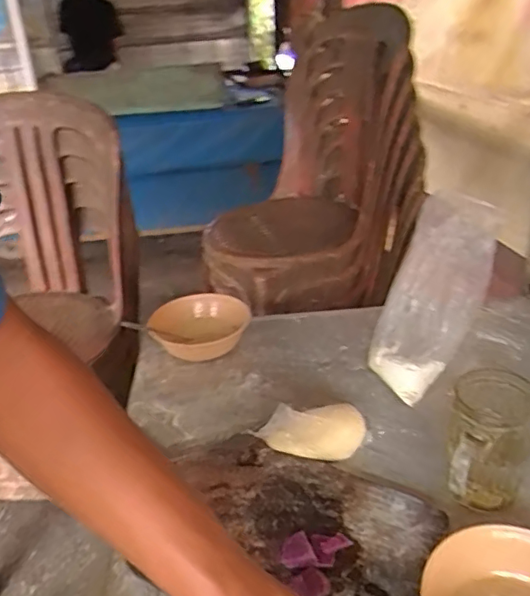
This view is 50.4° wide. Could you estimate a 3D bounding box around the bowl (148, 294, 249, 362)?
[{"bbox_3d":[-0.097,0.042,0.848,0.142,0.053,0.112,-2,27,3],"label":"bowl"}]

